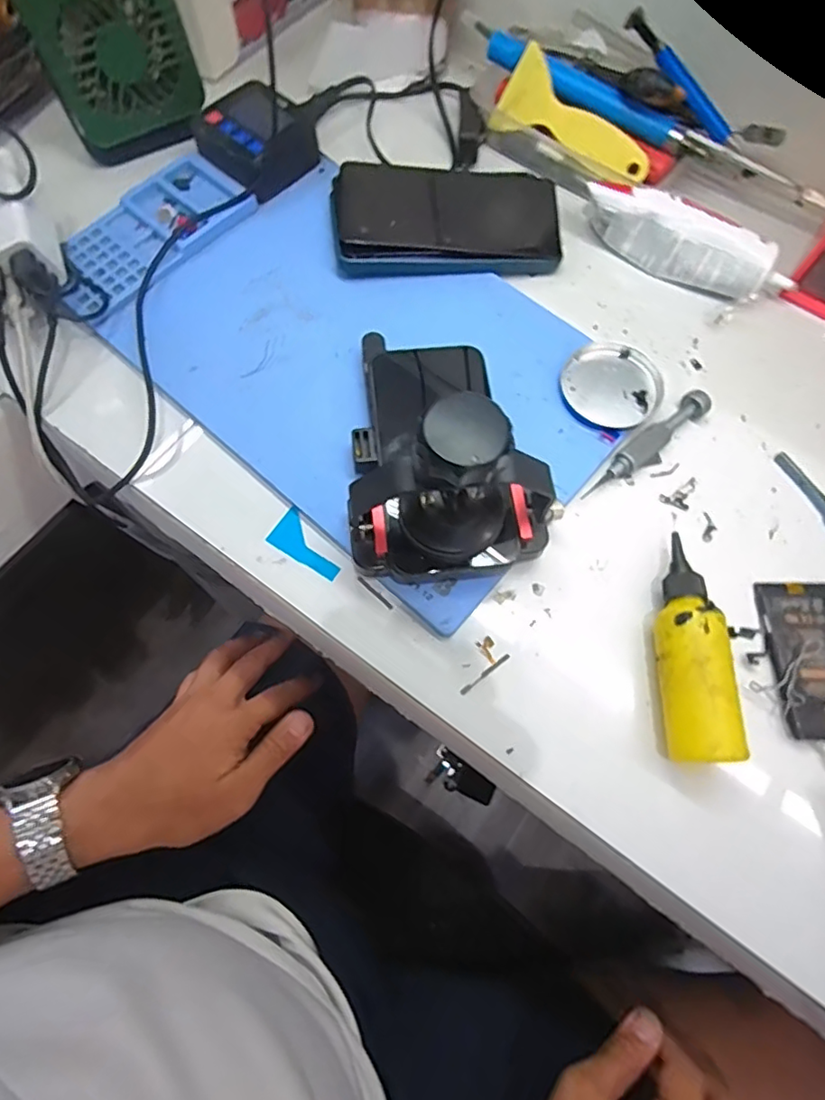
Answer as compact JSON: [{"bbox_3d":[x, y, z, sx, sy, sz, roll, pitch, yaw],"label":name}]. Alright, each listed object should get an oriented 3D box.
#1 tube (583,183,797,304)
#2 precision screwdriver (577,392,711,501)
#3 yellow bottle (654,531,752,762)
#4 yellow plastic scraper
[{"bbox_3d":[0.190,-0.215,0.409,0.145,0.043,0.035,31,72,10],"label":"tube"},{"bbox_3d":[0.147,-0.065,0.366,0.103,0.014,0.016,-39,75,-14],"label":"precision screwdriver"},{"bbox_3d":[0.145,0.052,0.310,0.034,0.036,0.113,1,70,-1],"label":"yellow bottle"},{"bbox_3d":[0.117,-0.309,0.437,0.123,0.051,0.005,45,36,2],"label":"yellow plastic scraper"}]

